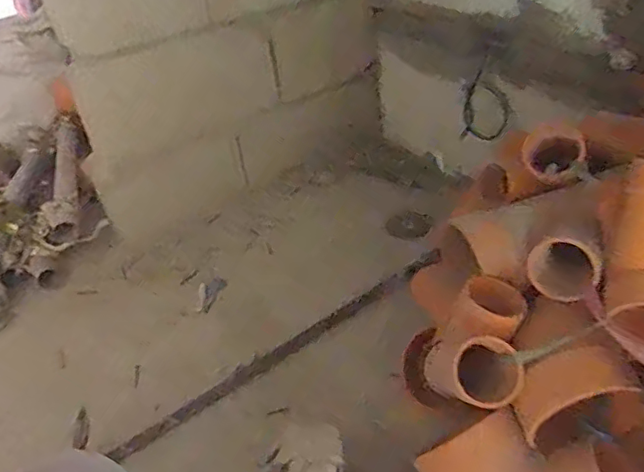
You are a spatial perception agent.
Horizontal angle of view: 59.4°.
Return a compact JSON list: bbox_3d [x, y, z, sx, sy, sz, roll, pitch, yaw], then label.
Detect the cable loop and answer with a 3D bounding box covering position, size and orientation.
[{"bbox_3d":[0.310,-0.259,1.061,0.087,0.158,0.032,6,-5,24],"label":"cable loop"}]

